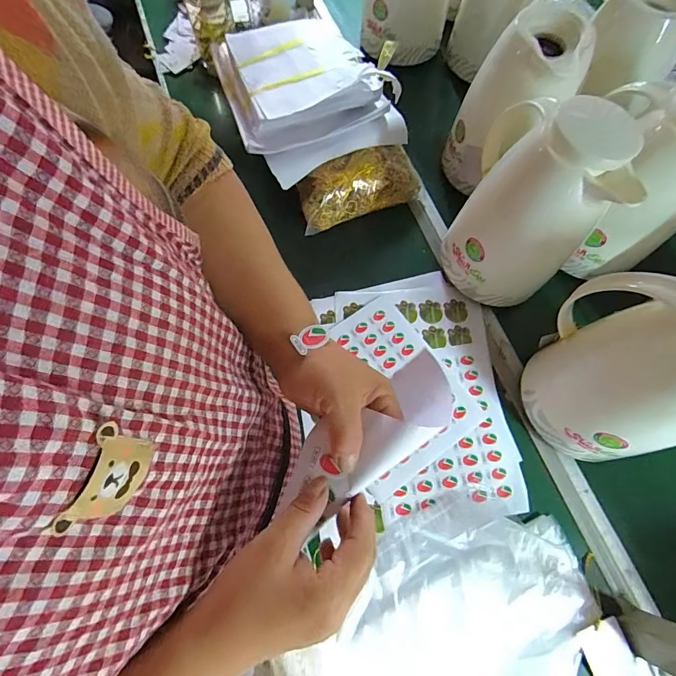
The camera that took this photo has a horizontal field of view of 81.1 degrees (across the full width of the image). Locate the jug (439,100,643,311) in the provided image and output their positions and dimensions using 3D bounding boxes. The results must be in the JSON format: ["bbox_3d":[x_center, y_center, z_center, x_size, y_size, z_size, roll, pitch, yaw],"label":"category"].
[{"bbox_3d":[0.237,-0.164,0.512,0.146,0.244,0.157,25,71,7],"label":"jug"}]

